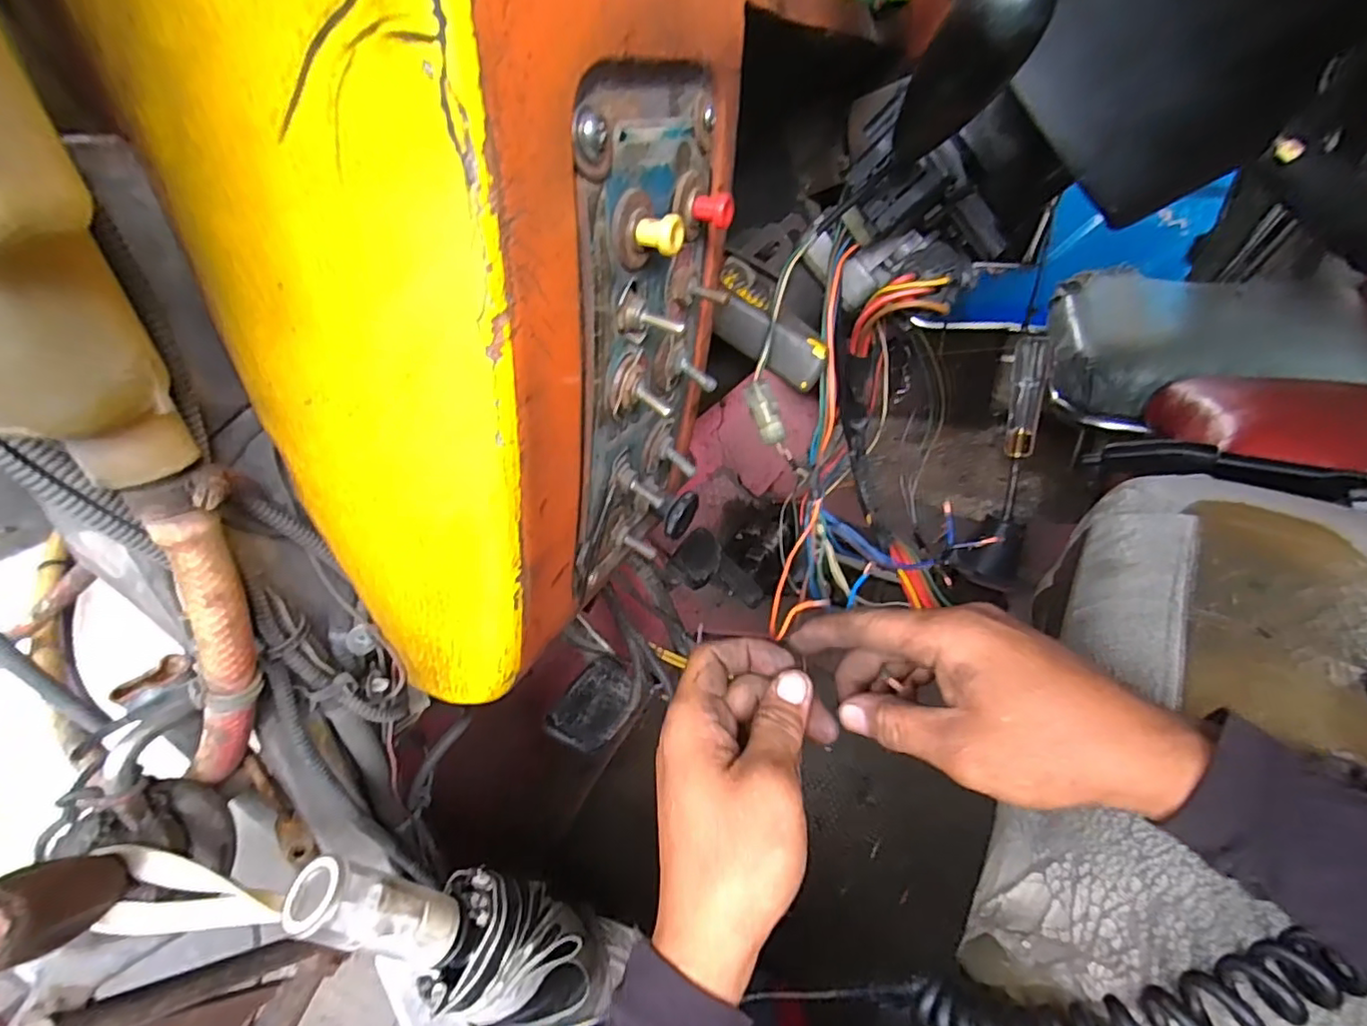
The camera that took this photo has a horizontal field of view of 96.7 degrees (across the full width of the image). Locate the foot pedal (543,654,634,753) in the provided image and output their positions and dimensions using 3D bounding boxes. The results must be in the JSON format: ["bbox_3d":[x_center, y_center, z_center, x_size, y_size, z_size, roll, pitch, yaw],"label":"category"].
[{"bbox_3d":[-0.081,0.176,0.554,0.055,0.022,0.097,31,35,3],"label":"foot pedal"}]

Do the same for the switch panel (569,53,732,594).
[{"bbox_3d":[-0.012,-0.060,0.269,0.036,0.220,0.104,21,39,20],"label":"switch panel"}]

